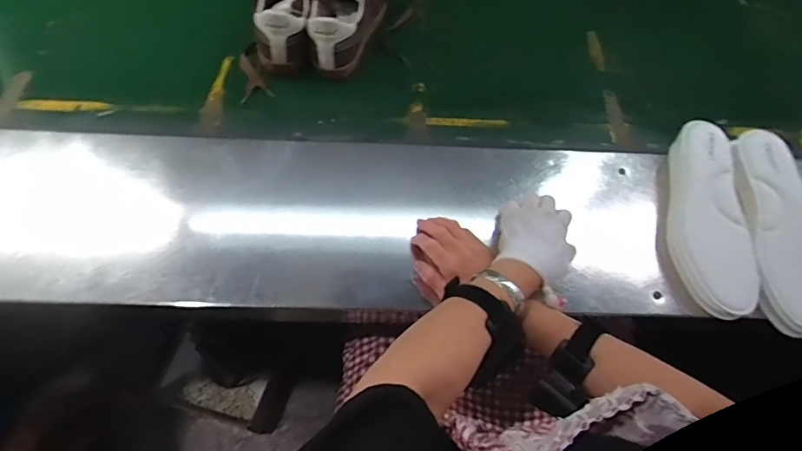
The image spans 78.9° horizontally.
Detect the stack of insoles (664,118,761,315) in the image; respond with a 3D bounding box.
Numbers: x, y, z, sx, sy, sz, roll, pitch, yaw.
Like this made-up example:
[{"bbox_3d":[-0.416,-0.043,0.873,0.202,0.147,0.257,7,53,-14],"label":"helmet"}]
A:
[{"bbox_3d":[0.372,-0.011,0.592,0.089,0.052,0.251,8,60,2],"label":"stack of insoles"}]

